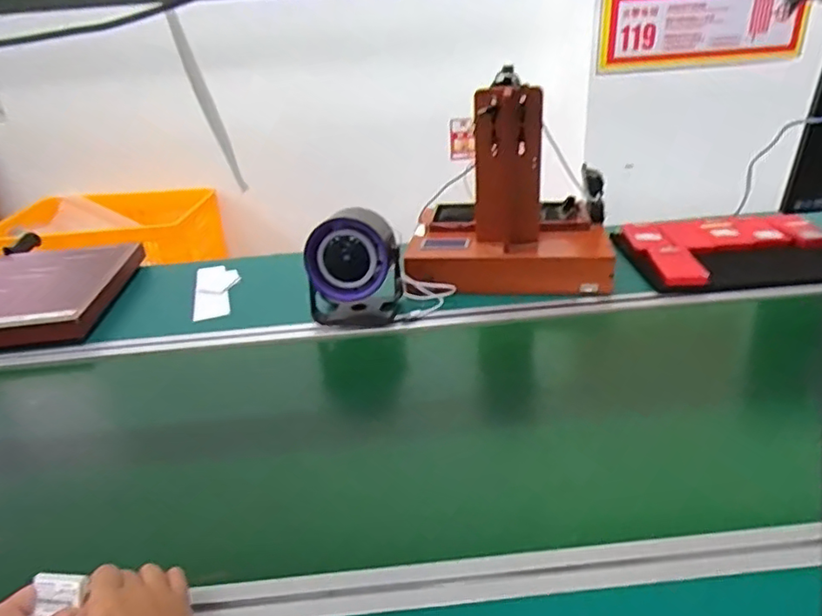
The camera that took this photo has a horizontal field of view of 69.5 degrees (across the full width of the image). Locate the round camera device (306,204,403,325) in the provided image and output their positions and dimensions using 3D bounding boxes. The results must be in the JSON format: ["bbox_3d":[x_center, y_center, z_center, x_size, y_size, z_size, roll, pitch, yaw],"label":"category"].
[{"bbox_3d":[-0.086,-0.058,0.889,0.136,0.165,0.102,-7,27,-5],"label":"round camera device"}]

